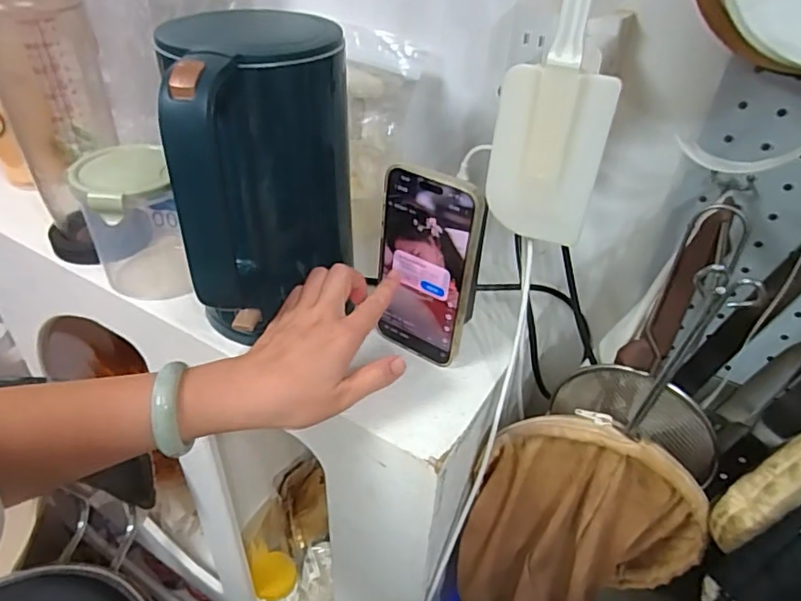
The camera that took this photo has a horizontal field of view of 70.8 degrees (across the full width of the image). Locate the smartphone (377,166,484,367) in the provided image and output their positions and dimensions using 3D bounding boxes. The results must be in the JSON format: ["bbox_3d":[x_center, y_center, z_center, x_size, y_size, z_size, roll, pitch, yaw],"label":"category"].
[{"bbox_3d":[0.018,-0.023,0.446,0.081,0.158,0.009,23,38,26],"label":"smartphone"}]

